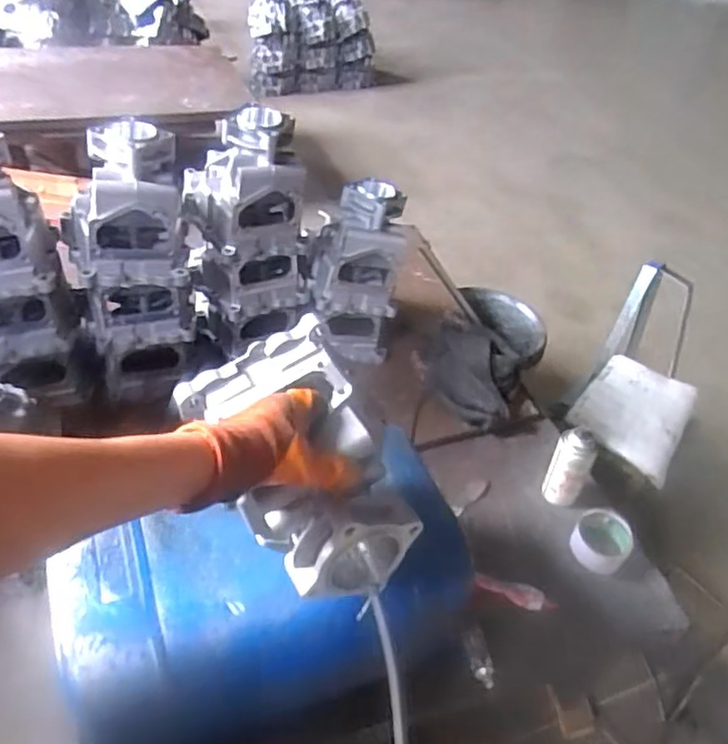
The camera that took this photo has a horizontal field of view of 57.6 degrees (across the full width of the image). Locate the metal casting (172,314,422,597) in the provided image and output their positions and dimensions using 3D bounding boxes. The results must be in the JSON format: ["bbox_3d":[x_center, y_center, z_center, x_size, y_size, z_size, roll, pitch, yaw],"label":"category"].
[{"bbox_3d":[-0.055,0.078,0.577,0.124,0.089,0.233,-21,70,-24],"label":"metal casting"}]

